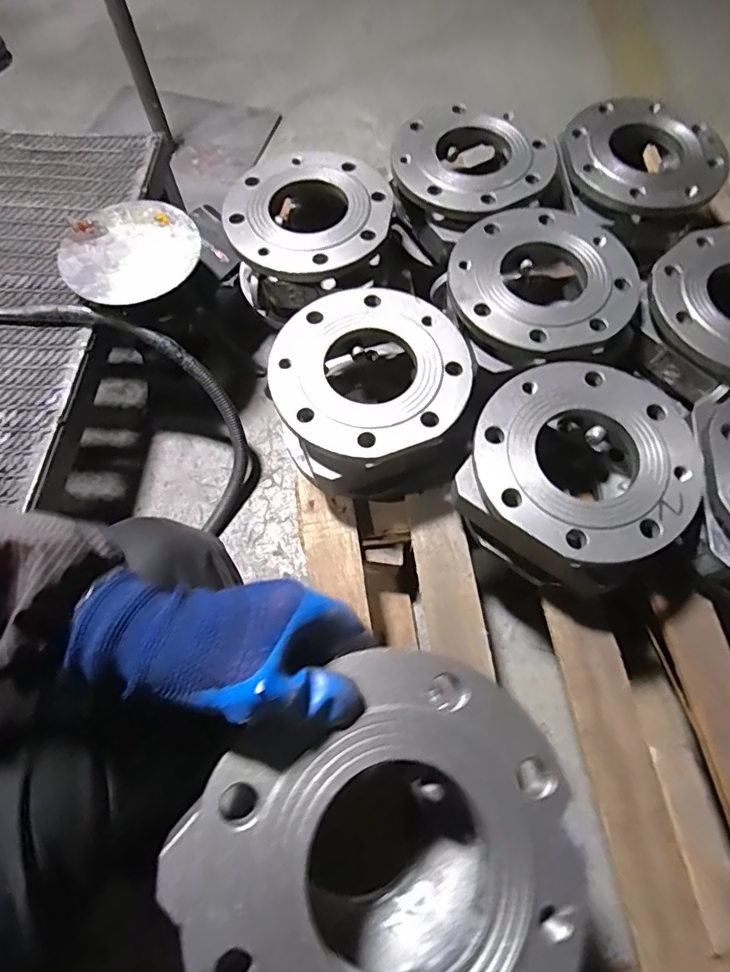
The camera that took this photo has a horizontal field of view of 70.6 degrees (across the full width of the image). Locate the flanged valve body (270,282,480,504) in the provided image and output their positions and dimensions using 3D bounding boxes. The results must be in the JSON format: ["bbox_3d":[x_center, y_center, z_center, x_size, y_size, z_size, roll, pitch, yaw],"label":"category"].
[{"bbox_3d":[0.014,-0.104,0.599,0.227,0.115,0.213,-4,68,-1],"label":"flanged valve body"}]

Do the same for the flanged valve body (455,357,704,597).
[{"bbox_3d":[0.218,-0.012,0.552,0.204,0.109,0.204,0,68,1],"label":"flanged valve body"}]

